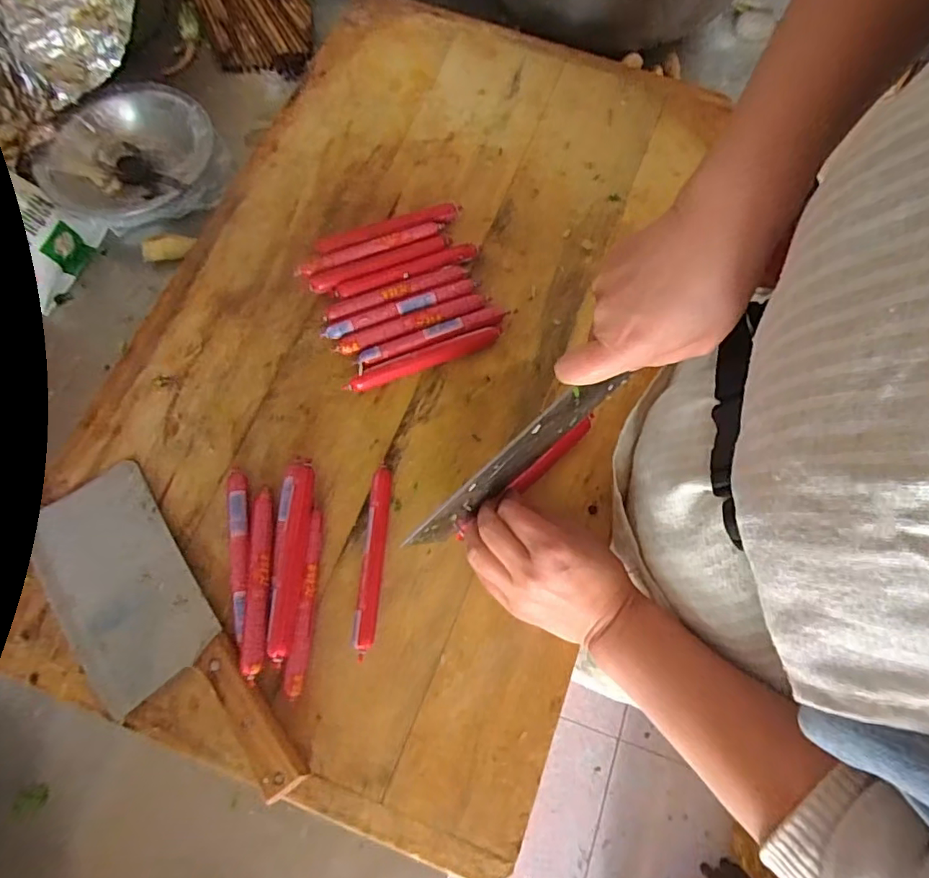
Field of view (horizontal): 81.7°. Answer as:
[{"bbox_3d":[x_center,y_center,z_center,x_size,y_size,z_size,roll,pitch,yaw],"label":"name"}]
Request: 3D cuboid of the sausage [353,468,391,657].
[{"bbox_3d":[-0.070,0.091,0.413,0.016,0.018,0.137,4,72,-1],"label":"sausage"}]

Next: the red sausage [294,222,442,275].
[{"bbox_3d":[-0.085,-0.174,0.497,0.140,0.017,0.017,-21,74,-9],"label":"red sausage"}]

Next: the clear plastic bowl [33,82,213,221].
[{"bbox_3d":[-0.346,-0.297,0.562,0.164,0.043,0.145,-24,74,-9],"label":"clear plastic bowl"}]

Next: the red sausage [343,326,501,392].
[{"bbox_3d":[-0.033,-0.067,0.463,0.136,0.014,0.015,-21,74,-8],"label":"red sausage"}]

